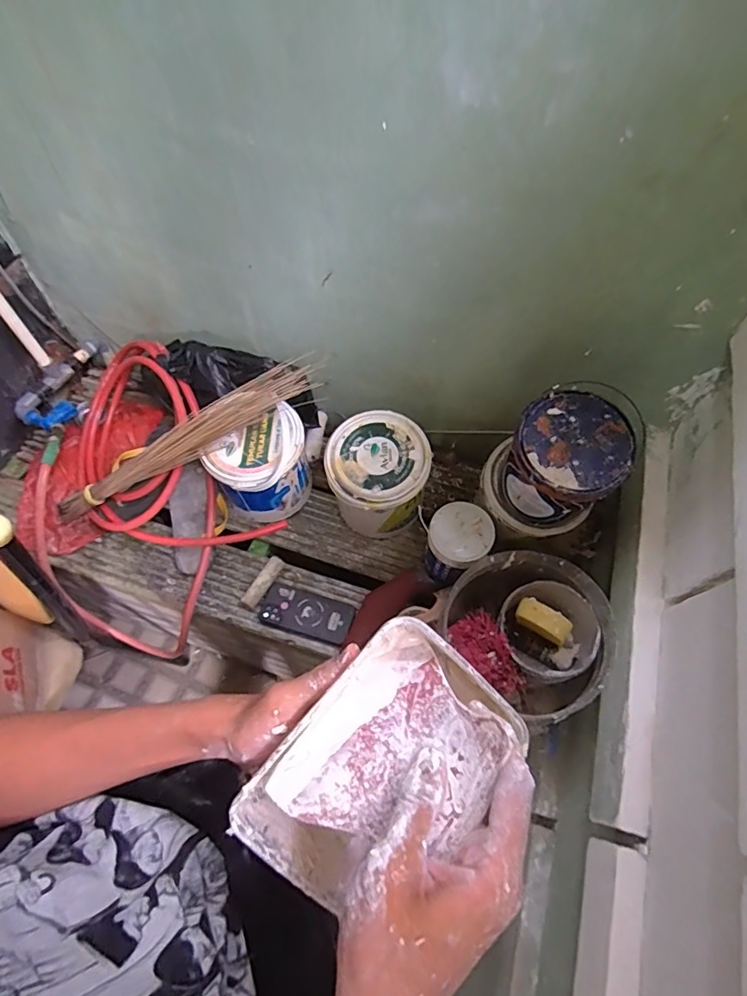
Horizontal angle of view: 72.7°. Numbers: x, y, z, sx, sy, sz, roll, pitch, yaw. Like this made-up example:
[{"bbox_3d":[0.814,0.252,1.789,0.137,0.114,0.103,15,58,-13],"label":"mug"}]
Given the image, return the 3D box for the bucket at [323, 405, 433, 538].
[{"bbox_3d":[0.003,-0.027,0.945,0.168,0.210,0.170,1,61,-2],"label":"bucket"}]

